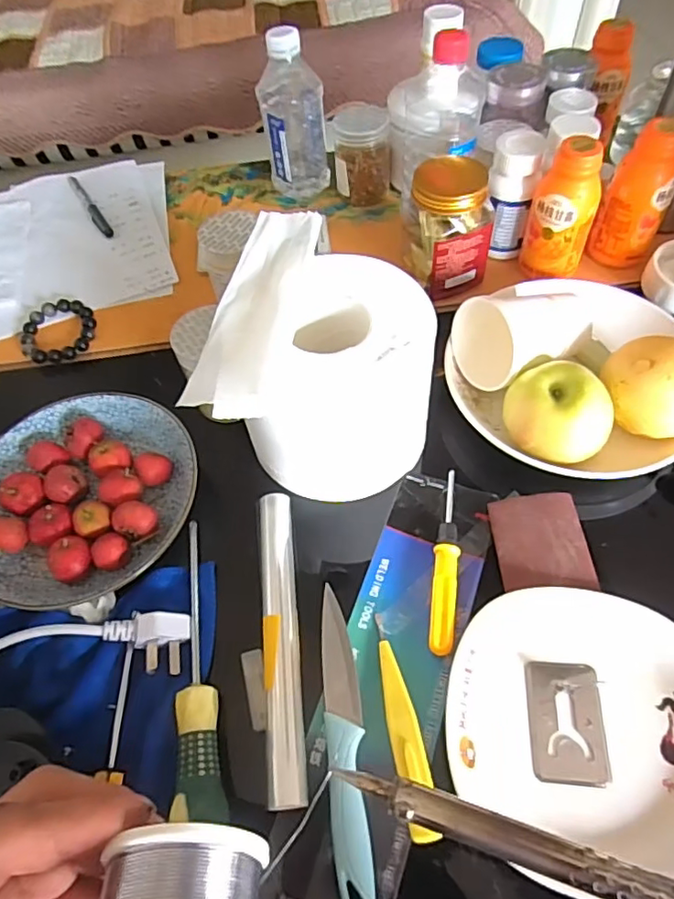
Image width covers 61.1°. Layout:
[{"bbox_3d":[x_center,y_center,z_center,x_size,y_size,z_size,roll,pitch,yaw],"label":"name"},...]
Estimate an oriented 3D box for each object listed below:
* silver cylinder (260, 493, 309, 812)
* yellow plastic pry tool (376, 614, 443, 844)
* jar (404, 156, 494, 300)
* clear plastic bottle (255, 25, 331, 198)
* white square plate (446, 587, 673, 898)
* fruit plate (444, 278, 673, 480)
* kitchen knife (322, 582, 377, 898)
[{"bbox_3d":[-0.037,0.119,0.377,0.022,0.015,0.199,-7,57,0],"label":"silver cylinder"},{"bbox_3d":[0.039,0.164,0.347,0.019,0.010,0.125,-11,57,-2],"label":"yellow plastic pry tool"},{"bbox_3d":[0.099,-0.203,0.516,0.069,0.099,0.071,-2,57,3],"label":"jar"},{"bbox_3d":[-0.046,-0.352,0.603,0.066,0.151,0.048,-12,57,-3],"label":"clear plastic bottle"},{"bbox_3d":[0.149,0.163,0.342,0.160,0.018,0.157,2,58,6],"label":"white square plate"},{"bbox_3d":[0.180,-0.065,0.441,0.174,0.076,0.162,-2,57,3],"label":"fruit plate"},{"bbox_3d":[0.005,0.178,0.343,0.023,0.009,0.188,-5,57,2],"label":"kitchen knife"}]

